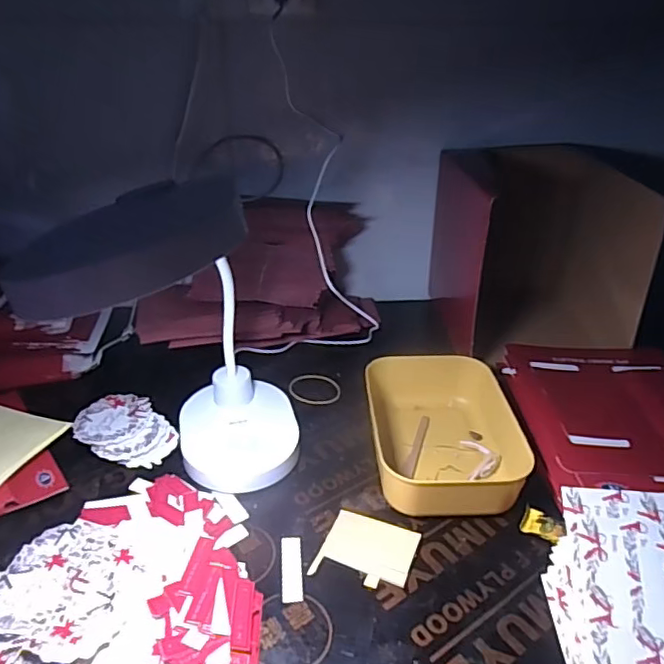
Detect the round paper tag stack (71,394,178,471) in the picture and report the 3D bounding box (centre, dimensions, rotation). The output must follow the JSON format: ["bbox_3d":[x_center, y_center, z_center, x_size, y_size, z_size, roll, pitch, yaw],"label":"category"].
[{"bbox_3d":[-0.219,0.102,0.601,0.106,0.013,0.080,22,38,7],"label":"round paper tag stack"}]

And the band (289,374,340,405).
[{"bbox_3d":[-0.021,0.068,0.682,0.062,0.006,0.058,2,30,3],"label":"band"}]

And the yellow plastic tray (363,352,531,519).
[{"bbox_3d":[0.114,0.101,0.569,0.136,0.061,0.188,-1,30,-3],"label":"yellow plastic tray"}]

